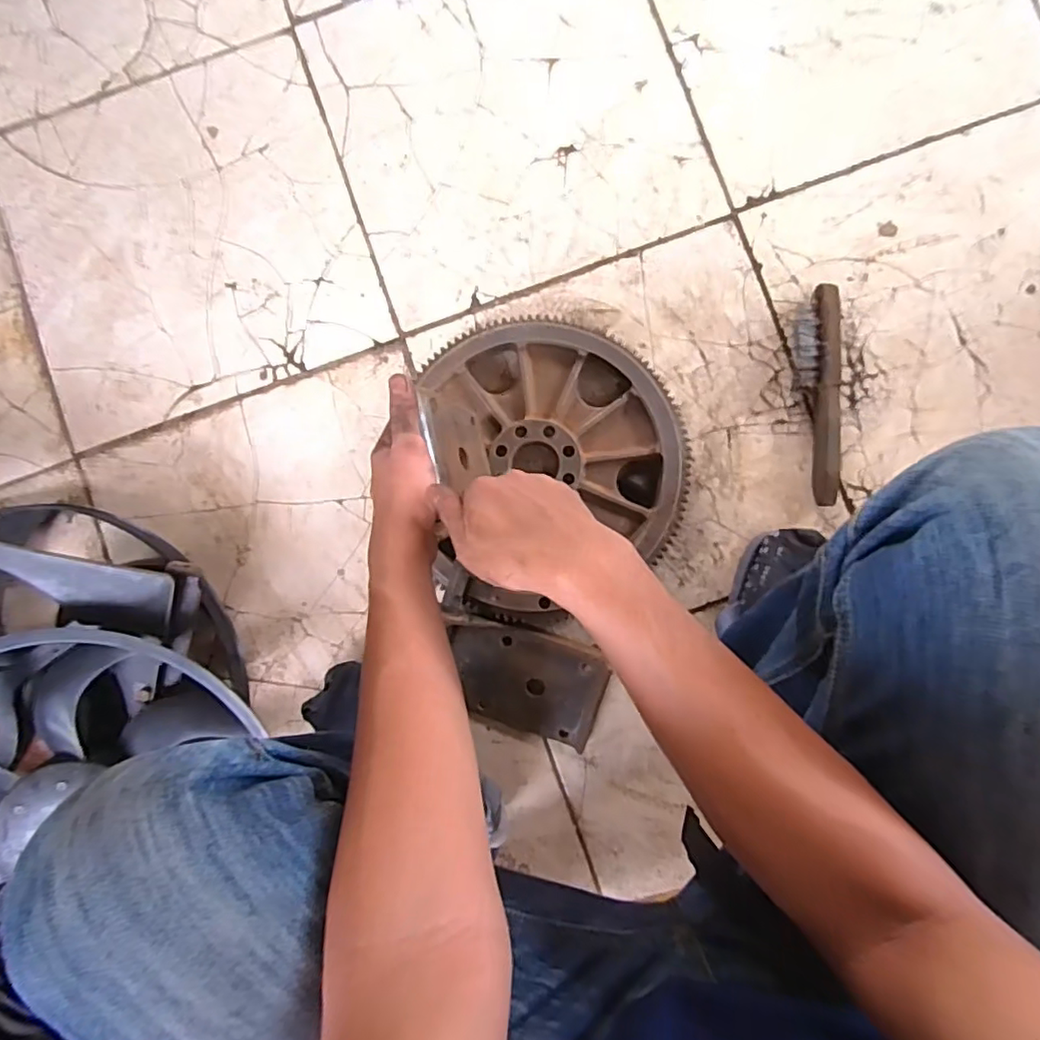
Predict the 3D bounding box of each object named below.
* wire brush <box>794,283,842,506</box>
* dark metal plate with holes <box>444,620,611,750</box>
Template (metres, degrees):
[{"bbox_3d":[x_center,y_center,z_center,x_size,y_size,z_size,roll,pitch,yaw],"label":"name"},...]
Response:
[{"bbox_3d":[0.327,-0.136,0.670,0.041,0.037,0.233,-2,89,3],"label":"wire brush"},{"bbox_3d":[0.004,0.176,0.668,0.166,0.013,0.122,15,107,7],"label":"dark metal plate with holes"}]

